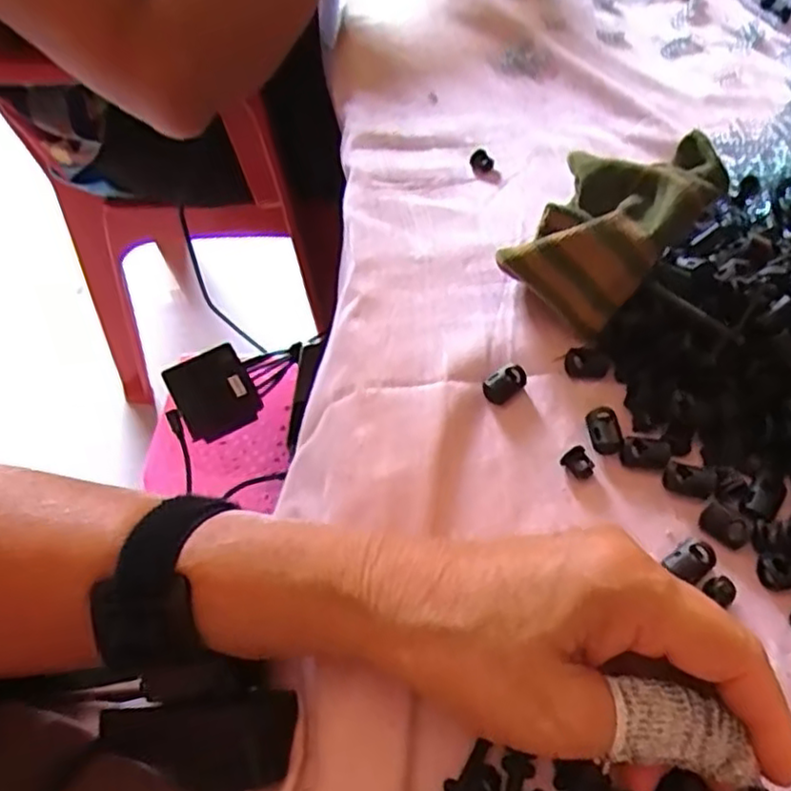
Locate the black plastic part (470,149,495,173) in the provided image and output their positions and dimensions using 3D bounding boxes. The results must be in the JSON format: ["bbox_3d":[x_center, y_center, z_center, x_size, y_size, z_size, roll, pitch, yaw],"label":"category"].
[{"bbox_3d":[0.054,-0.146,0.422,0.015,0.006,0.013,17,59,15],"label":"black plastic part"}]

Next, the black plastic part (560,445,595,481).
[{"bbox_3d":[0.082,0.031,0.302,0.011,0.008,0.014,-32,60,-17],"label":"black plastic part"}]

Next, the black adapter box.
[{"bbox_3d":[-0.183,0.000,0.690,0.078,0.085,0.022,-24,14,-3],"label":"black adapter box"}]

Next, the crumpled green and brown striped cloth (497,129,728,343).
[{"bbox_3d":[0.101,-0.079,0.335,0.075,0.069,0.082,38,66,25],"label":"crumpled green and brown striped cloth"}]

